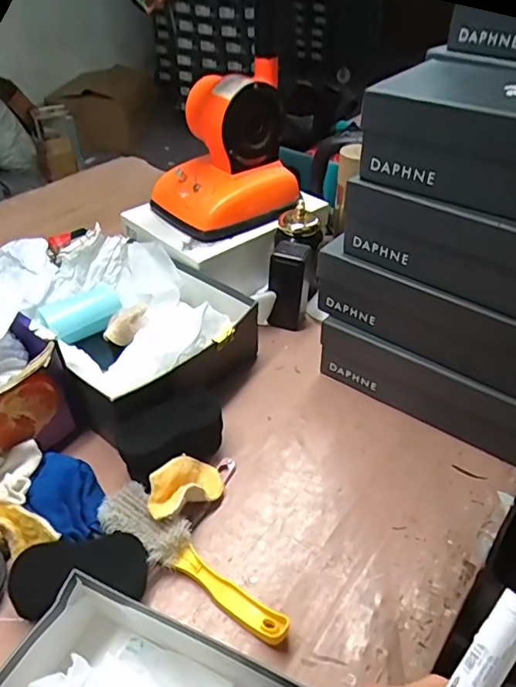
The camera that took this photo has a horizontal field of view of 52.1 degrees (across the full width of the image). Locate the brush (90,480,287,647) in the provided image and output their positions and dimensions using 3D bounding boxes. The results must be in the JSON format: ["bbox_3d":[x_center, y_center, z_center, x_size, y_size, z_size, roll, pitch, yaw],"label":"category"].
[{"bbox_3d":[-0.068,0.217,0.536,0.233,0.038,0.057,22,45,25],"label":"brush"}]

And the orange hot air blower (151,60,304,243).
[{"bbox_3d":[-0.055,-0.309,0.845,0.194,0.201,0.169,-31,49,-32],"label":"orange hot air blower"}]

